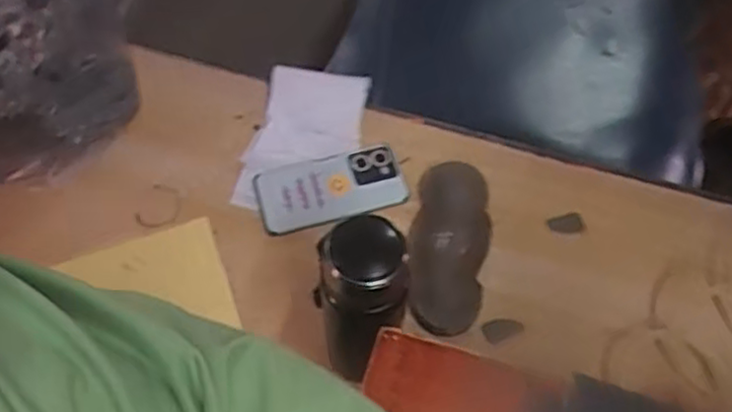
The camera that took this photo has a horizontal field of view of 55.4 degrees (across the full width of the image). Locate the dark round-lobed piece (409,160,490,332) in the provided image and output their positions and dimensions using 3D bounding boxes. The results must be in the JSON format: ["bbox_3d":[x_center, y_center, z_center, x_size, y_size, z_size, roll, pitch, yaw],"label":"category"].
[{"bbox_3d":[0.088,0.039,0.737,0.083,0.023,0.197,12,60,5],"label":"dark round-lobed piece"}]

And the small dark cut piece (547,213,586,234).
[{"bbox_3d":[0.220,0.020,0.766,0.042,0.006,0.021,-6,60,-5],"label":"small dark cut piece"}]

